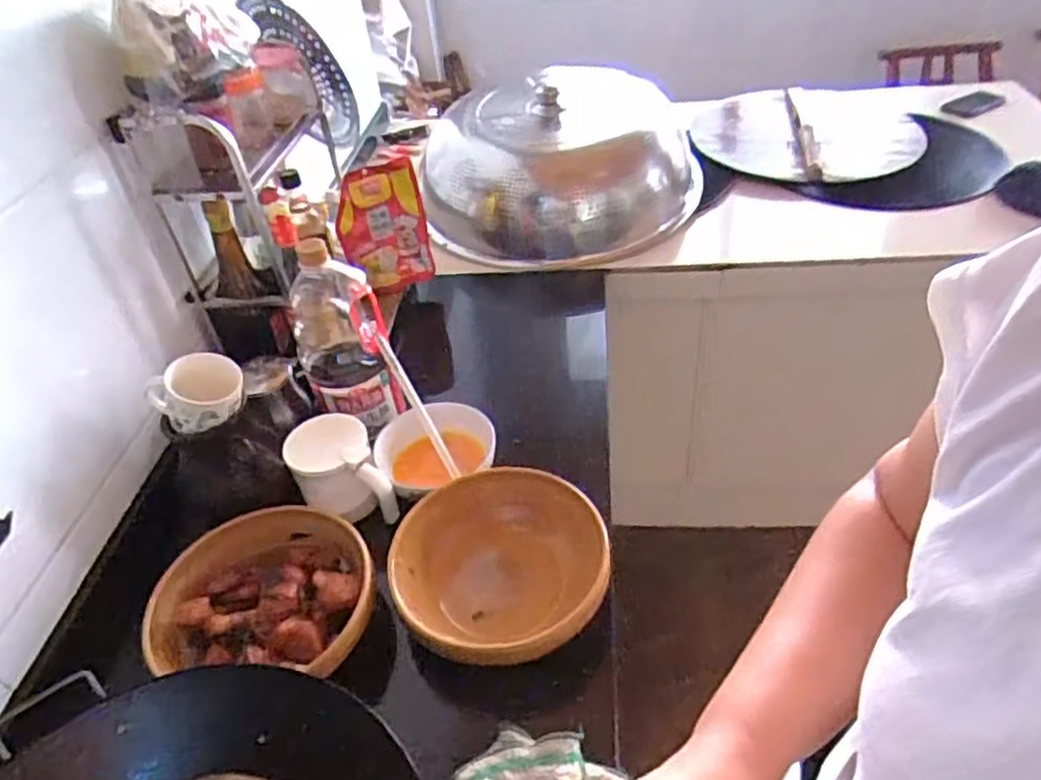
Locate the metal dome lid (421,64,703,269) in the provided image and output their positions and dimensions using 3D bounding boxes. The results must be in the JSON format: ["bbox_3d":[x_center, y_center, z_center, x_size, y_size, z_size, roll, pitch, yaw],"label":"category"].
[{"bbox_3d":[0.089,-0.514,1.449,0.526,0.233,0.626,1,41,9],"label":"metal dome lid"}]

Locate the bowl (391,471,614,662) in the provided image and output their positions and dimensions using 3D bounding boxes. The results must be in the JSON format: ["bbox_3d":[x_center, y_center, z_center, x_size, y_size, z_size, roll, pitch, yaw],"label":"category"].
[{"bbox_3d":[-0.018,0.195,0.760,0.217,0.090,0.217,-4,41,3],"label":"bowl"}]

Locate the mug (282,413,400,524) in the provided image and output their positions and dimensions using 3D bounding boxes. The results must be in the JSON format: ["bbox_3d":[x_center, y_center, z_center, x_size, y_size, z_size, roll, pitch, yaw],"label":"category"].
[{"bbox_3d":[-0.214,0.097,0.861,0.113,0.106,0.110,-11,41,-5],"label":"mug"}]

